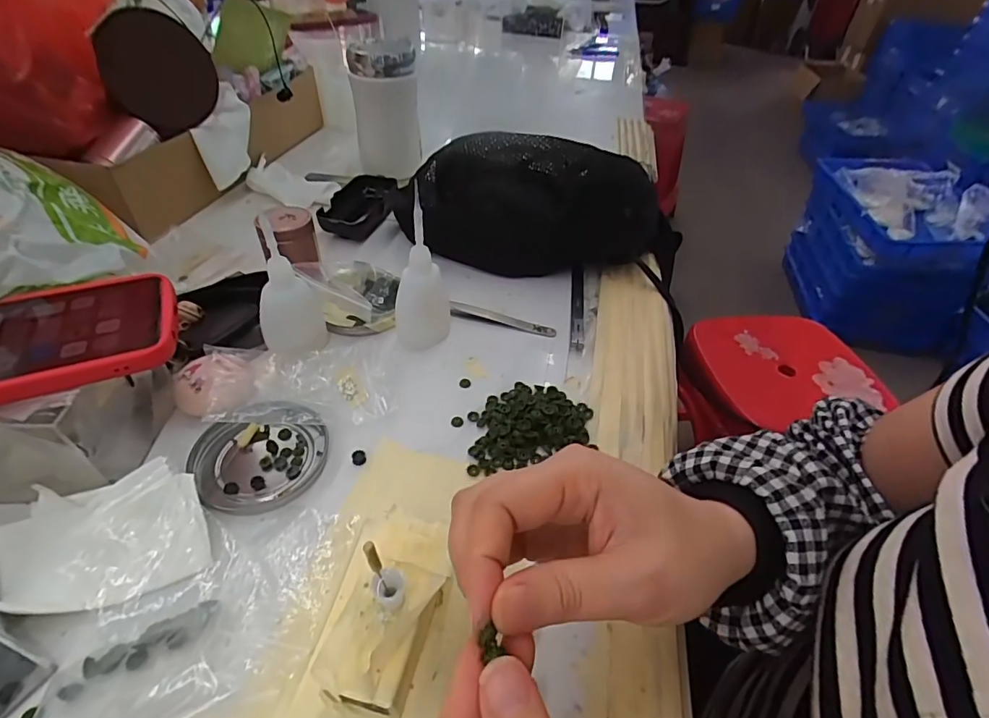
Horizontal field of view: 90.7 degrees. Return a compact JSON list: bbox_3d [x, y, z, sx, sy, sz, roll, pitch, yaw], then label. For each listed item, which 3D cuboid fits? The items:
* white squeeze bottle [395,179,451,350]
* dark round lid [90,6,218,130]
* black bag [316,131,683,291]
[{"bbox_3d":[-0.055,-0.065,0.369,0.044,0.109,0.049,-2,44,-7],"label":"white squeeze bottle"},{"bbox_3d":[-0.327,-0.280,0.476,0.097,0.097,0.010,-22,39,7],"label":"dark round lid"},{"bbox_3d":[0.007,-0.158,0.473,0.357,0.105,0.115,12,44,7],"label":"black bag"}]

